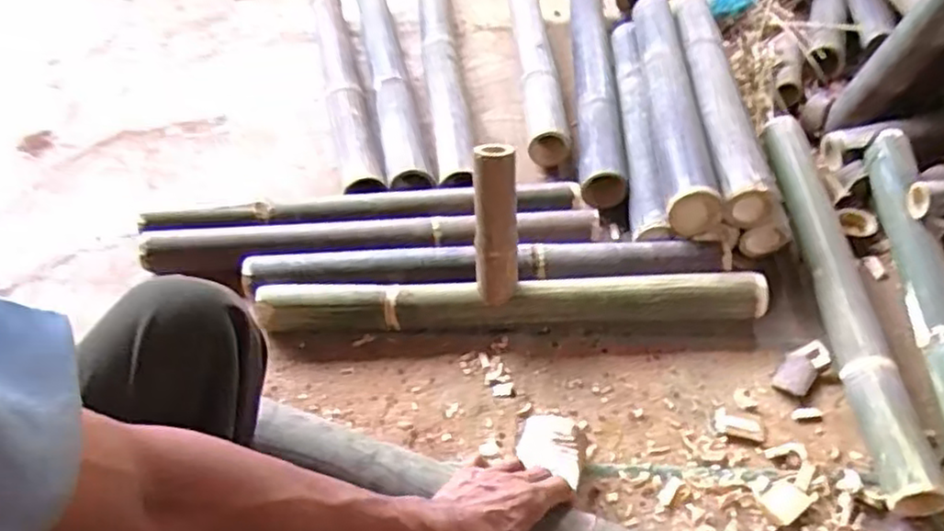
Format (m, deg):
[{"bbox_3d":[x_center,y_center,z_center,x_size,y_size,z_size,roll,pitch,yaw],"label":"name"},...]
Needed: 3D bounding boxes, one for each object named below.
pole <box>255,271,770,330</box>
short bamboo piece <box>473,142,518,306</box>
[{"bbox_3d":[0.056,0.053,0.935,0.656,0.072,0.060,-3,45,1],"label":"pole"},{"bbox_3d":[0.031,-0.054,0.888,0.054,0.208,0.056,0,24,3],"label":"short bamboo piece"}]

